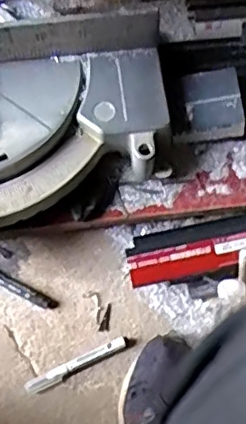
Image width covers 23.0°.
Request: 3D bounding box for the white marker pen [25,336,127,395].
[{"bbox_3d":[-0.056,0.182,0.718,0.127,0.013,0.017,-27,72,-8],"label":"white marker pen"}]

